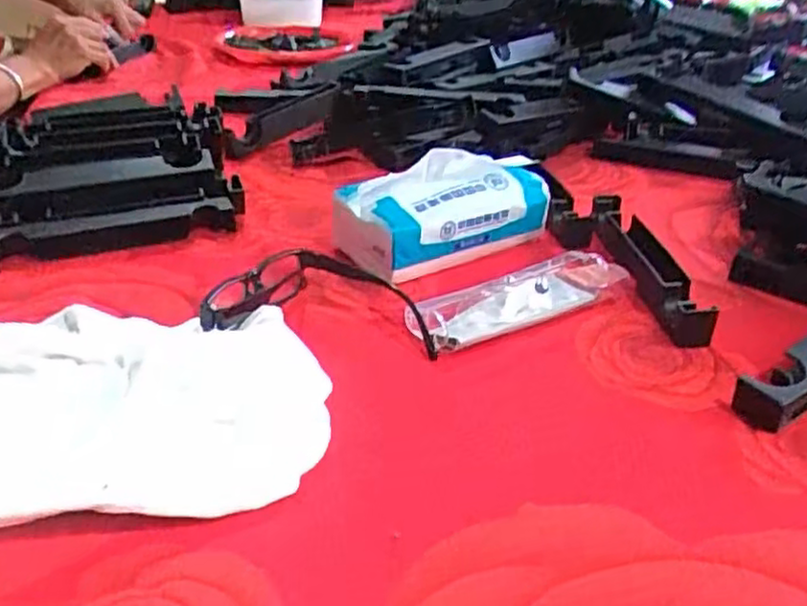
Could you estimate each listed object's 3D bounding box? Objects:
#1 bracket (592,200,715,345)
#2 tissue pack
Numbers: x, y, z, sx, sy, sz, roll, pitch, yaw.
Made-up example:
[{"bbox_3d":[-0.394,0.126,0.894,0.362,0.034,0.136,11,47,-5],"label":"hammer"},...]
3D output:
[{"bbox_3d":[0.186,-0.030,0.555,0.040,0.026,0.192,-1,31,-3],"label":"bracket"},{"bbox_3d":[0.026,-0.080,0.590,0.172,0.075,0.089,-19,36,-29],"label":"tissue pack"}]

